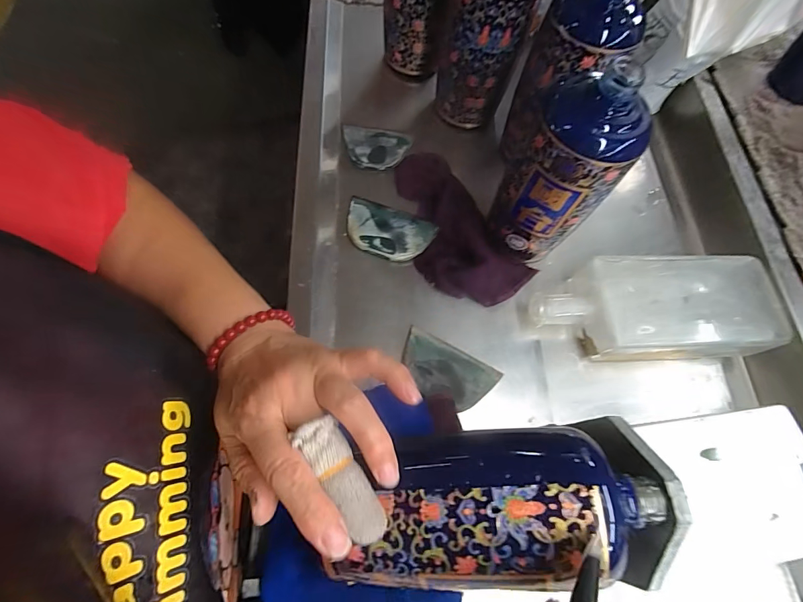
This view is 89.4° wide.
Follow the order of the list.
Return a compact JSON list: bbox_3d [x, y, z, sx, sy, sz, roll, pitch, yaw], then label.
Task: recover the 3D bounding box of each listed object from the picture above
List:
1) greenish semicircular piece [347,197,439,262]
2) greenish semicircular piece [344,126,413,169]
[{"bbox_3d":[-0.015,-0.071,0.415,0.091,0.010,0.057,20,69,6],"label":"greenish semicircular piece"},{"bbox_3d":[-0.030,-0.172,0.454,0.073,0.008,0.055,7,68,1],"label":"greenish semicircular piece"}]

